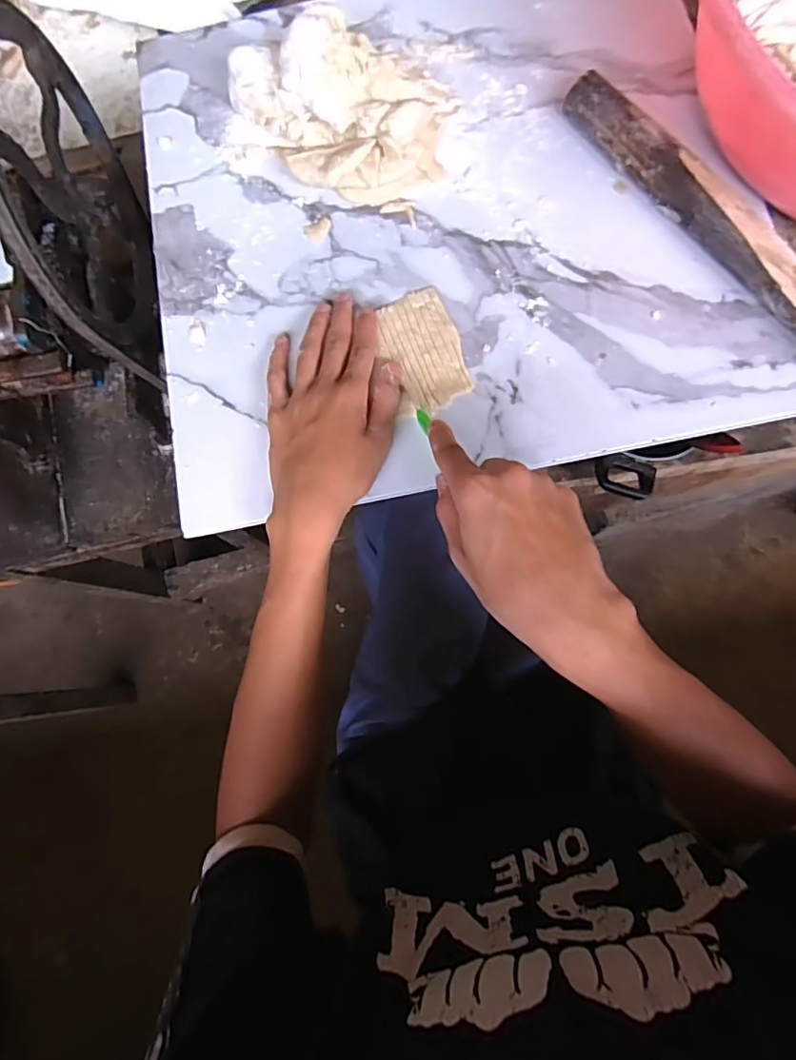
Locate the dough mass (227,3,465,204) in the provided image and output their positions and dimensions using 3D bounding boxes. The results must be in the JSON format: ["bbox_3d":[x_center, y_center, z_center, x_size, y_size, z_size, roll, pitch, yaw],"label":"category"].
[{"bbox_3d":[-0.054,-0.340,0.439,0.186,0.072,0.111,5,78,1],"label":"dough mass"}]

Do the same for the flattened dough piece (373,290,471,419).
[{"bbox_3d":[0.019,-0.140,0.418,0.059,0.009,0.098,-18,78,-3],"label":"flattened dough piece"}]

